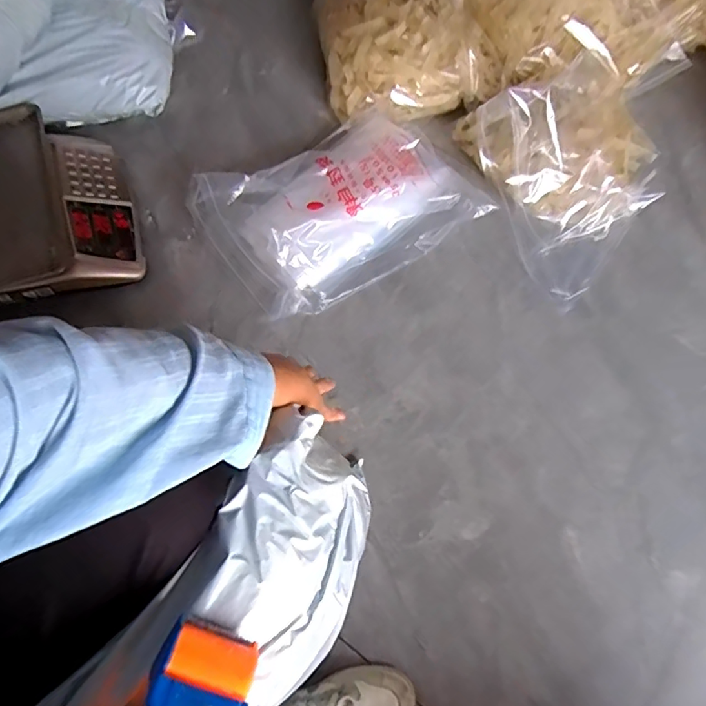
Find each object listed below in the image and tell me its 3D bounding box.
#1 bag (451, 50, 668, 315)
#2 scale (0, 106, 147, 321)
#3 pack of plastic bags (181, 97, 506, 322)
[{"bbox_3d":[0.400,-0.323,0.895,0.289,0.148,0.383,-20,71,-11],"label":"bag"},{"bbox_3d":[-0.543,-0.219,0.830,0.343,0.124,0.313,-14,69,-8],"label":"scale"},{"bbox_3d":[-0.022,-0.259,0.893,0.430,0.087,0.289,-31,73,-14],"label":"pack of plastic bags"}]

